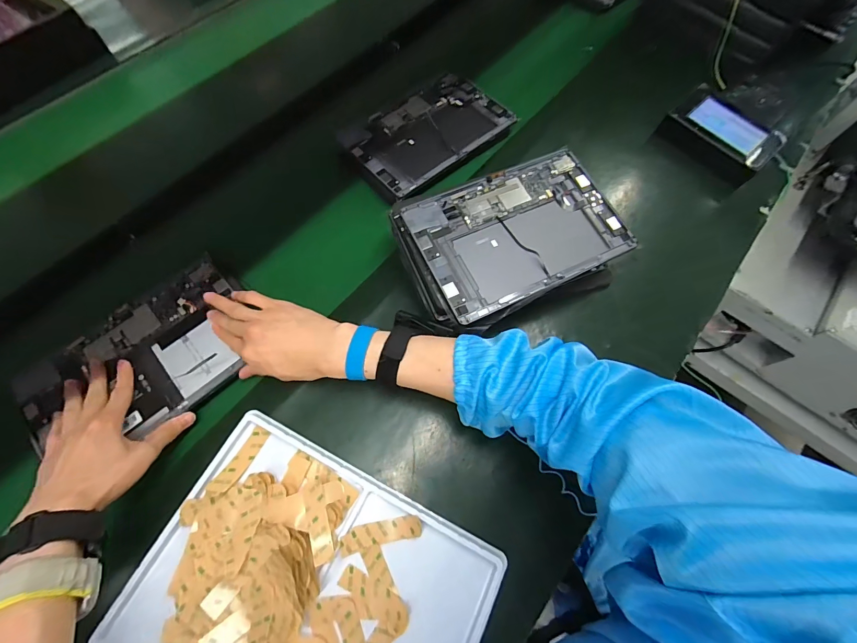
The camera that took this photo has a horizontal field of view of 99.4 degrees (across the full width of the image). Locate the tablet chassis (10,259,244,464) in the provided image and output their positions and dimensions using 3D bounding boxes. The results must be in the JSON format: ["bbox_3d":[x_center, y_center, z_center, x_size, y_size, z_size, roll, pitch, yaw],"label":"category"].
[{"bbox_3d":[-0.339,0.042,0.431,0.250,0.014,0.168,-34,71,-14],"label":"tablet chassis"}]

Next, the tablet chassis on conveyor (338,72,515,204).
[{"bbox_3d":[0.001,-0.305,0.587,0.260,0.014,0.161,-38,72,-16],"label":"tablet chassis on conveyor"}]

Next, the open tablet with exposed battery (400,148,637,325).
[{"bbox_3d":[0.113,-0.116,0.454,0.252,0.008,0.165,-23,75,-14],"label":"open tablet with exposed battery"}]

